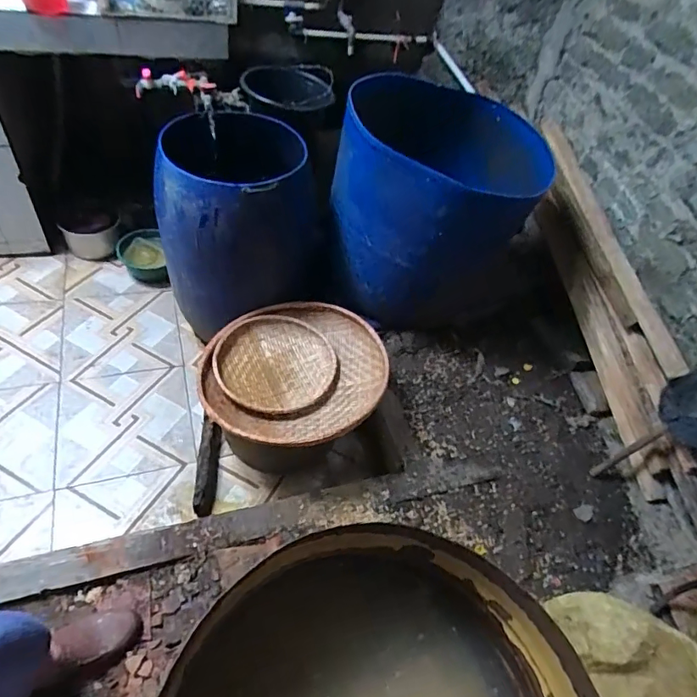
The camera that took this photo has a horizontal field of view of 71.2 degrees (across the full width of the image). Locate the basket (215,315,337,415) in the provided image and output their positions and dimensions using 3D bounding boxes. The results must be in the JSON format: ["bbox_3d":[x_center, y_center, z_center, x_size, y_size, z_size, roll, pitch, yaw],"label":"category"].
[{"bbox_3d":[-0.225,0.044,1.518,0.354,0.108,0.331,2,50,-2],"label":"basket"}]

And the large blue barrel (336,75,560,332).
[{"bbox_3d":[0.286,-0.442,1.664,0.581,0.713,0.539,27,51,9],"label":"large blue barrel"}]

